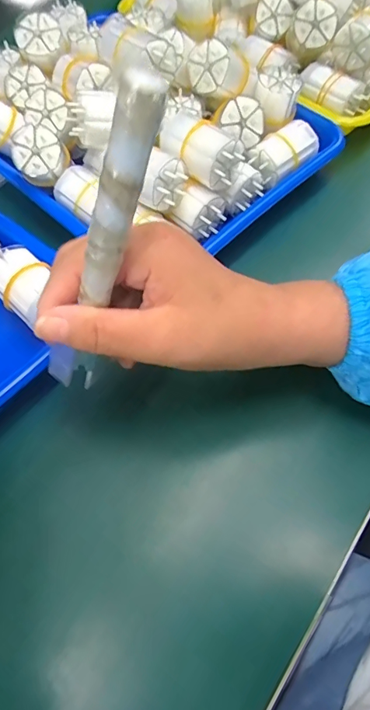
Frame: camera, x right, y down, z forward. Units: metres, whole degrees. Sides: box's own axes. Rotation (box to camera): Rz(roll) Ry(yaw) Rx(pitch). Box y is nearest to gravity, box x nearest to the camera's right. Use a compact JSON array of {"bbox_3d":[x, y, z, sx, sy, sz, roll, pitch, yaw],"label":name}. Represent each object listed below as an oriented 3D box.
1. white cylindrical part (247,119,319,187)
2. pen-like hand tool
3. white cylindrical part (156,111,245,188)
[{"bbox_3d":[0.085,-0.174,0.386,0.061,0.027,0.032,-36,65,-17],"label":"white cylindrical part"},{"bbox_3d":[-0.036,-0.041,0.195,0.014,0.145,0.018,44,41,23],"label":"pen-like hand tool"},{"bbox_3d":[0.010,-0.155,0.340,0.036,0.030,0.062,-36,65,-17],"label":"white cylindrical part"}]

